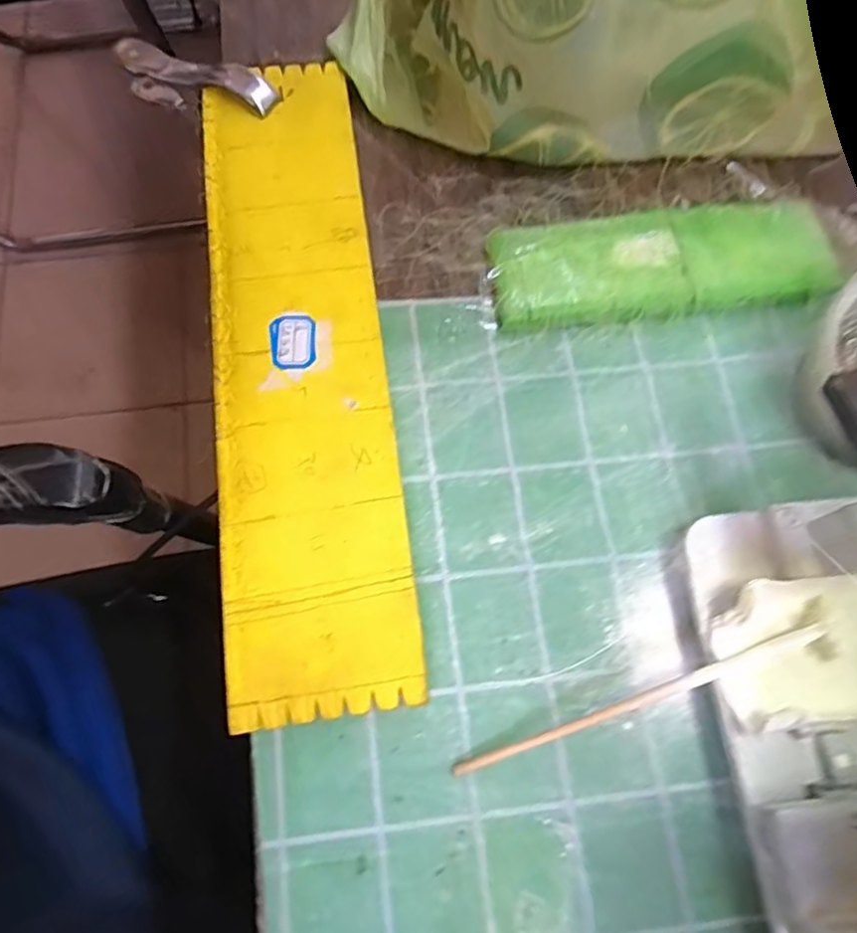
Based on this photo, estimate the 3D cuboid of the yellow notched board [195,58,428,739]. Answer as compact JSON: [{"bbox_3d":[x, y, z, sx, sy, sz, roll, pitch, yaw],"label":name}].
[{"bbox_3d":[-0.063,-0.058,0.305,0.079,0.004,0.330,-8,72,-4],"label":"yellow notched board"}]

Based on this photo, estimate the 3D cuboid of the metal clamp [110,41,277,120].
[{"bbox_3d":[-0.139,-0.225,0.371,0.119,0.033,0.026,21,73,21],"label":"metal clamp"}]

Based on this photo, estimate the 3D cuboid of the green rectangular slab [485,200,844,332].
[{"bbox_3d":[0.122,-0.107,0.330,0.180,0.012,0.059,-7,73,-5],"label":"green rectangular slab"}]

